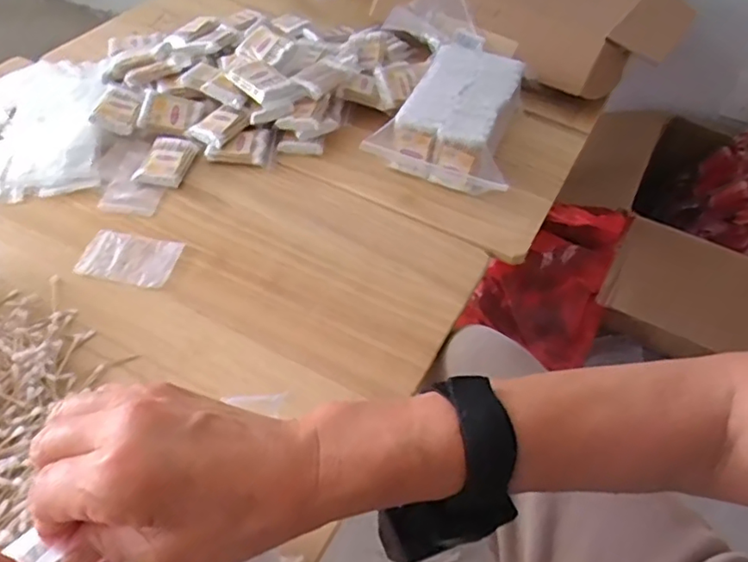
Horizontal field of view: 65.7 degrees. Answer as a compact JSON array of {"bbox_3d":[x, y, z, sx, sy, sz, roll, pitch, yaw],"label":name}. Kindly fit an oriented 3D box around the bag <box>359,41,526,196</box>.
[{"bbox_3d":[0.111,-0.223,0.773,0.179,0.081,0.226,19,52,11],"label":"bag"}]

